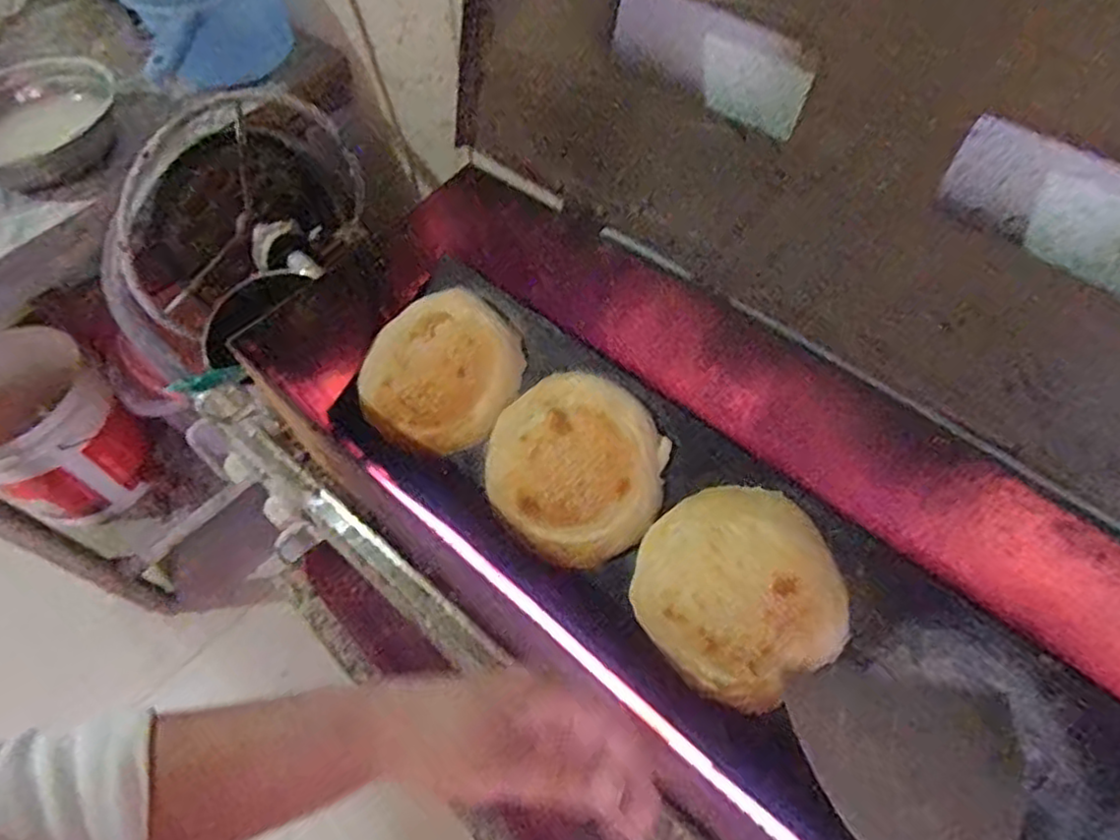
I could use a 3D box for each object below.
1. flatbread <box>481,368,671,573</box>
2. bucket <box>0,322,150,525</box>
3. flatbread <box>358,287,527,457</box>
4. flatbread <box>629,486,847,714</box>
[{"bbox_3d":[0.008,0.034,0.530,0.134,0.029,0.146,-43,68,4],"label":"flatbread"},{"bbox_3d":[-0.846,0.021,1.147,0.235,0.263,0.228,-1,58,2],"label":"bucket"},{"bbox_3d":[-0.105,-0.042,0.594,0.137,0.015,0.139,-2,82,15],"label":"flatbread"},{"bbox_3d":[0.122,0.114,0.471,0.123,0.068,0.135,-1,58,2],"label":"flatbread"}]

